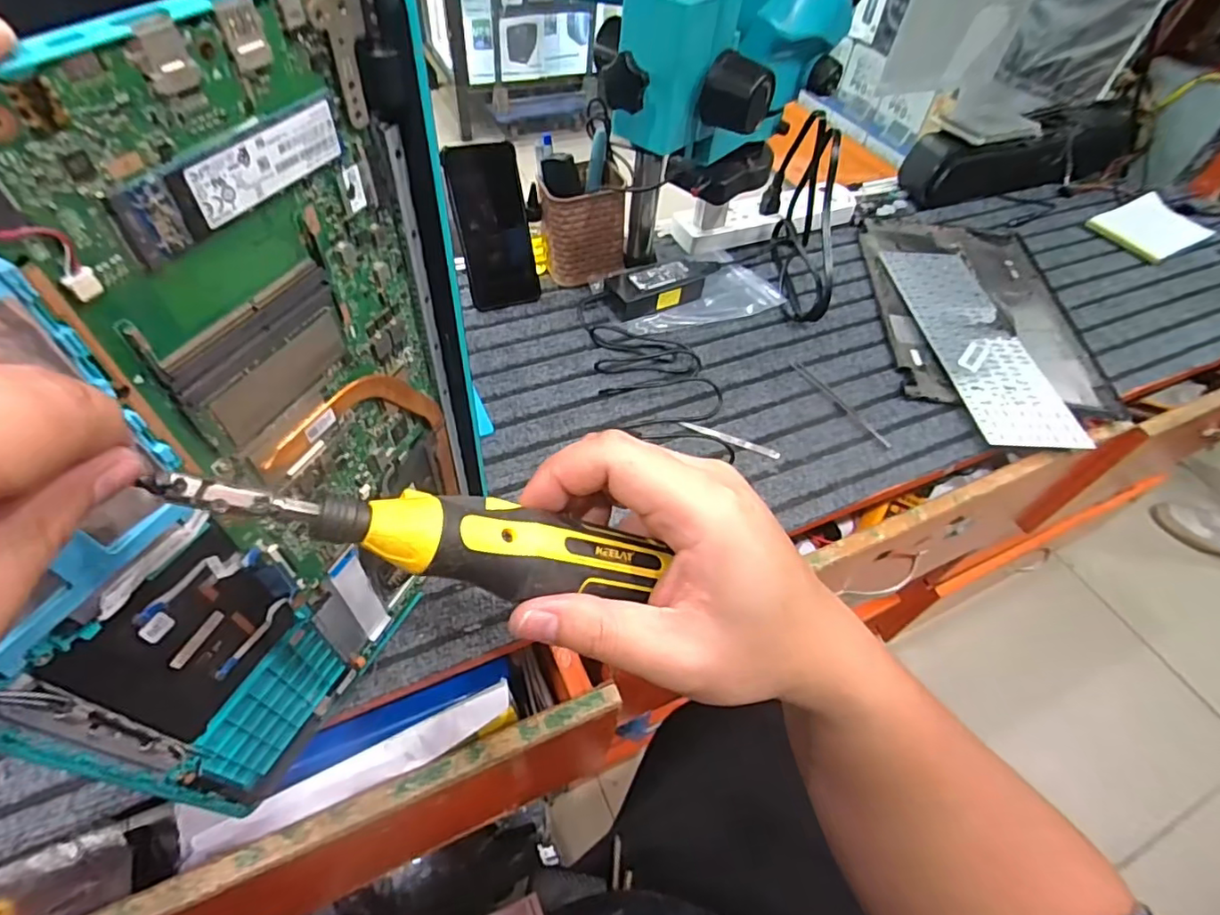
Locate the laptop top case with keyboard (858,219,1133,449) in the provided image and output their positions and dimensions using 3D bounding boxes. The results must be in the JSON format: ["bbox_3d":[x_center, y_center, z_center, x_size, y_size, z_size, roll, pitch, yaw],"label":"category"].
[{"bbox_3d":[0.421,-0.165,0.665,0.221,0.017,0.393,7,50,1],"label":"laptop top case with keyboard"}]

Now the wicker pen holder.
[{"bbox_3d":[-0.030,-0.255,0.641,0.088,0.102,0.071,-7,51,-11],"label":"wicker pen holder"}]

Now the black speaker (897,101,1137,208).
[{"bbox_3d":[0.613,-0.445,0.860,0.389,0.080,0.114,-18,54,-19],"label":"black speaker"}]

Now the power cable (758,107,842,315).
[{"bbox_3d":[0.214,-0.269,0.648,0.052,0.155,0.196,5,50,-1],"label":"power cable"}]

